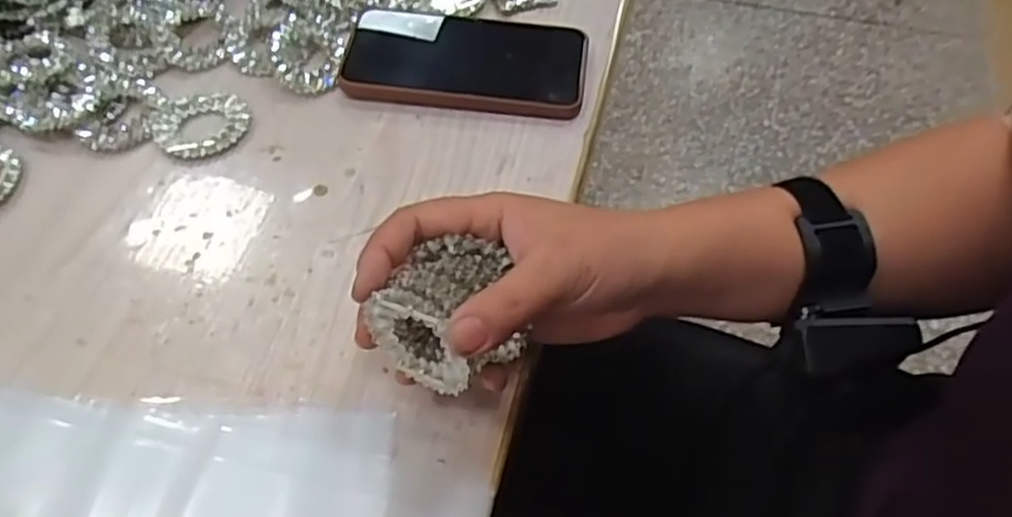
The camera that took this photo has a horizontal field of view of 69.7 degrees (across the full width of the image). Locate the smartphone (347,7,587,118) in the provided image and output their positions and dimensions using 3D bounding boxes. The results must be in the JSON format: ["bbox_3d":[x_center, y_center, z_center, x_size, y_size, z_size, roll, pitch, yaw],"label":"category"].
[{"bbox_3d":[-0.025,-0.135,0.487,0.156,0.018,0.080,7,59,2],"label":"smartphone"}]

